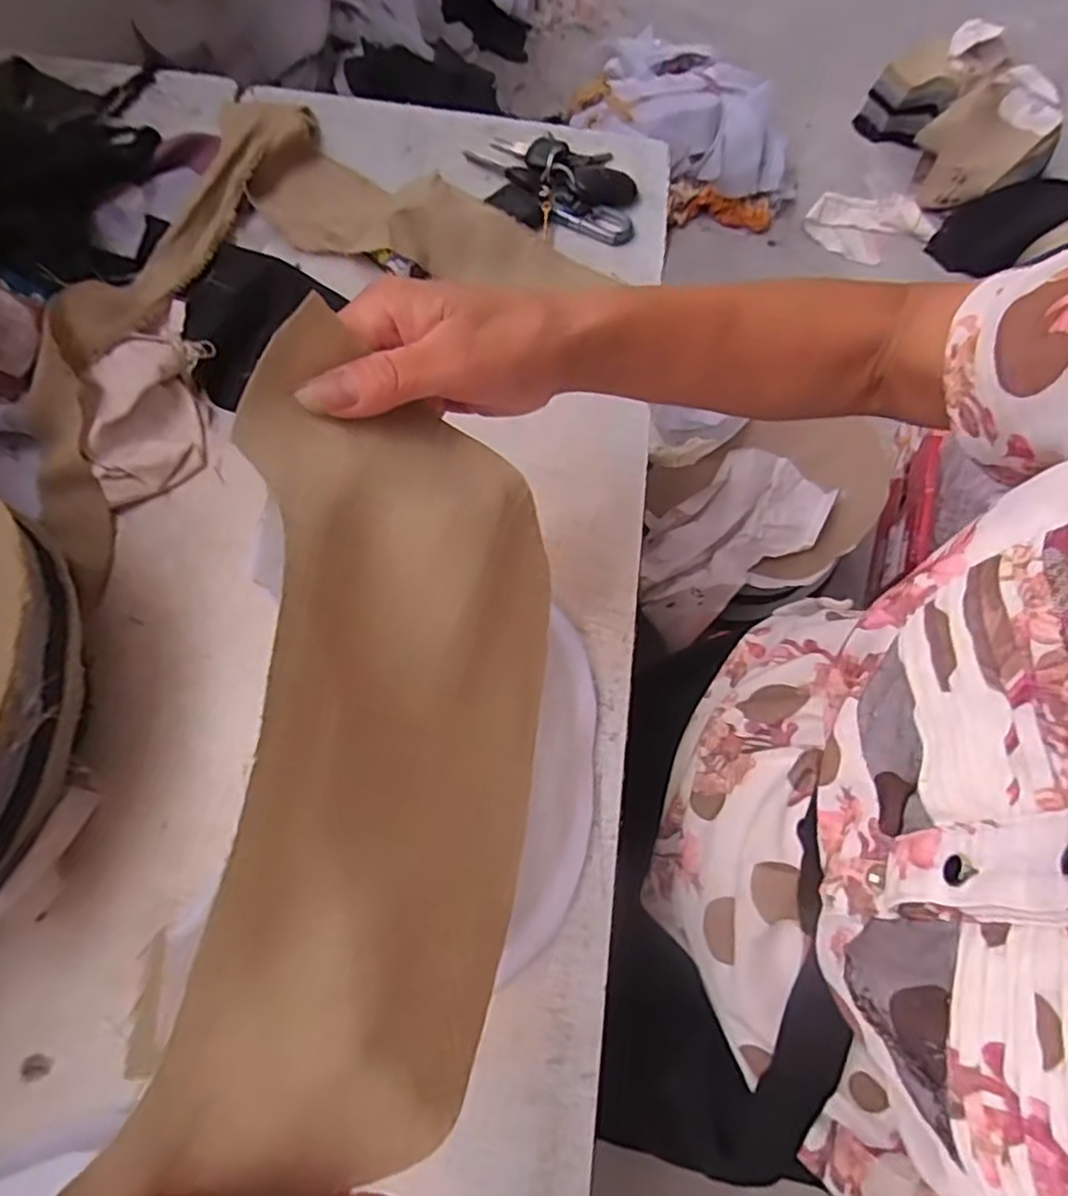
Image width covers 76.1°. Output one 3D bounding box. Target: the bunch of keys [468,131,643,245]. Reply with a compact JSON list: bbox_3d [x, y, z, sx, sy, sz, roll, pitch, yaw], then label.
[{"bbox_3d":[0.016,-0.309,0.501,0.119,0.019,0.089,5,72,-1],"label":"bunch of keys"}]

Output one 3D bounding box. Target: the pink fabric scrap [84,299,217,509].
[{"bbox_3d":[-0.239,-0.124,0.426,0.062,0.016,0.130,4,82,-19],"label":"pink fabric scrap"}]

